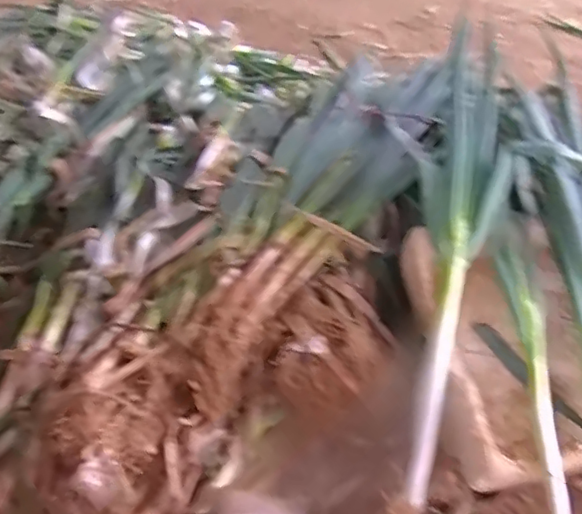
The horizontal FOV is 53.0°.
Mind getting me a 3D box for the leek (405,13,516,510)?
[{"bbox_3d":[0.252,-0.013,0.898,0.123,0.056,0.747,10,72,9],"label":"leek"}]

